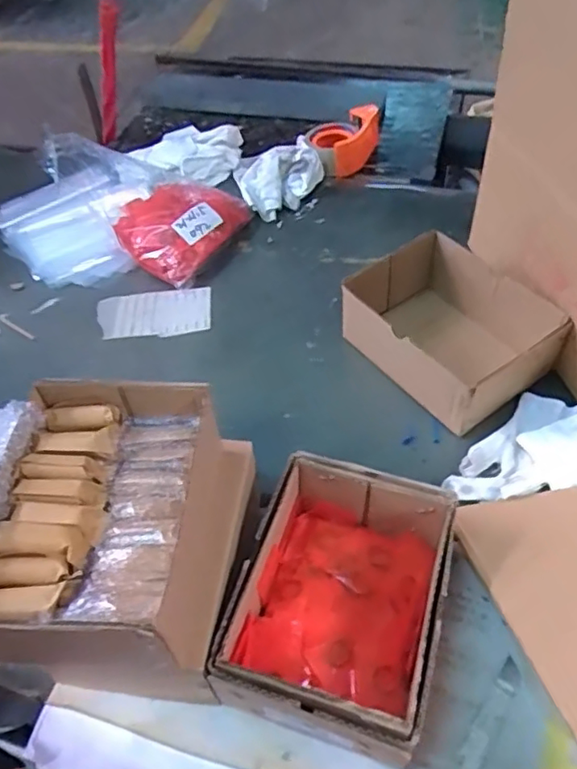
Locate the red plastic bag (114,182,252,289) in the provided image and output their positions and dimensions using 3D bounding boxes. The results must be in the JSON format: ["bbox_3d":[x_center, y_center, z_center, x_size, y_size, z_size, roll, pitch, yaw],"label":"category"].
[{"bbox_3d":[-0.166,-0.250,0.905,0.176,0.060,0.183,34,61,28],"label":"red plastic bag"}]

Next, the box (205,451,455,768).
[{"bbox_3d":[0.045,0.177,0.505,0.153,0.094,0.199,13,53,15],"label":"box"}]

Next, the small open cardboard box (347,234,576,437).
[{"bbox_3d":[0.180,-0.062,0.695,0.157,0.089,0.198,-30,54,-18],"label":"small open cardboard box"}]

